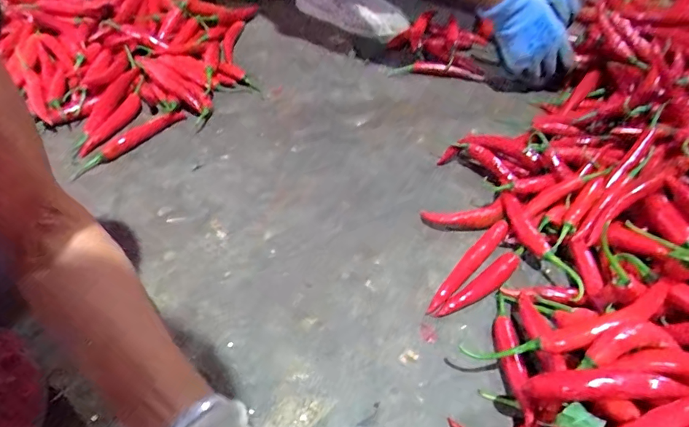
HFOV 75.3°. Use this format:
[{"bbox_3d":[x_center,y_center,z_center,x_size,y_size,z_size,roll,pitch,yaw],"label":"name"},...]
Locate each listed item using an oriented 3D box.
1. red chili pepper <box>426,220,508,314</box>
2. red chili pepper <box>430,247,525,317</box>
[{"bbox_3d":[0.125,0.051,0.452,0.017,0.014,0.131,34,58,29],"label":"red chili pepper"},{"bbox_3d":[0.140,0.067,0.437,0.123,0.017,0.020,-30,53,-23],"label":"red chili pepper"}]

